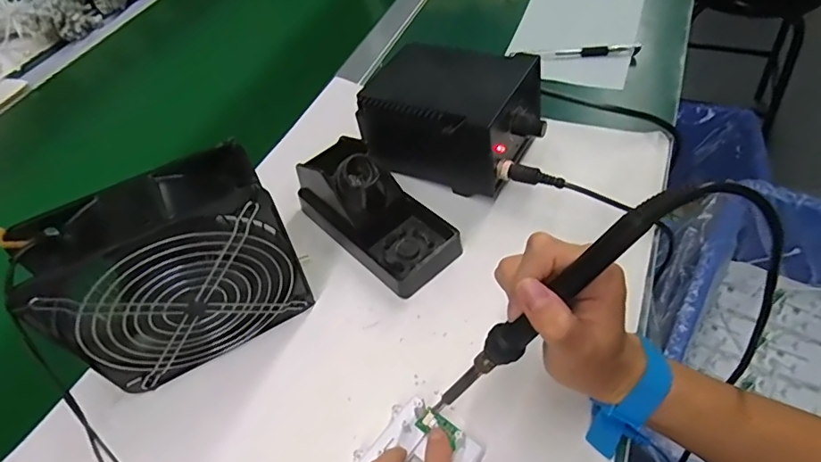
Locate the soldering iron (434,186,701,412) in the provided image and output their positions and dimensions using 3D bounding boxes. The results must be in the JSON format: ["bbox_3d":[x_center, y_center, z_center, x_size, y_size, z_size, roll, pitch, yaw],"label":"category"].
[{"bbox_3d":[0.073,0.048,0.286,0.023,0.206,0.019,11,40,-37],"label":"soldering iron"}]

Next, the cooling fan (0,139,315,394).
[{"bbox_3d":[-0.157,0.034,0.357,0.145,0.150,0.056,-28,52,-16],"label":"cooling fan"}]

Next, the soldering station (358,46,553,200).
[{"bbox_3d":[0.042,-0.110,0.491,0.158,0.086,0.120,17,54,21],"label":"soldering station"}]

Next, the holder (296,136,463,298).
[{"bbox_3d":[-0.032,-0.025,0.448,0.089,0.066,0.159,-33,54,-19],"label":"holder"}]

